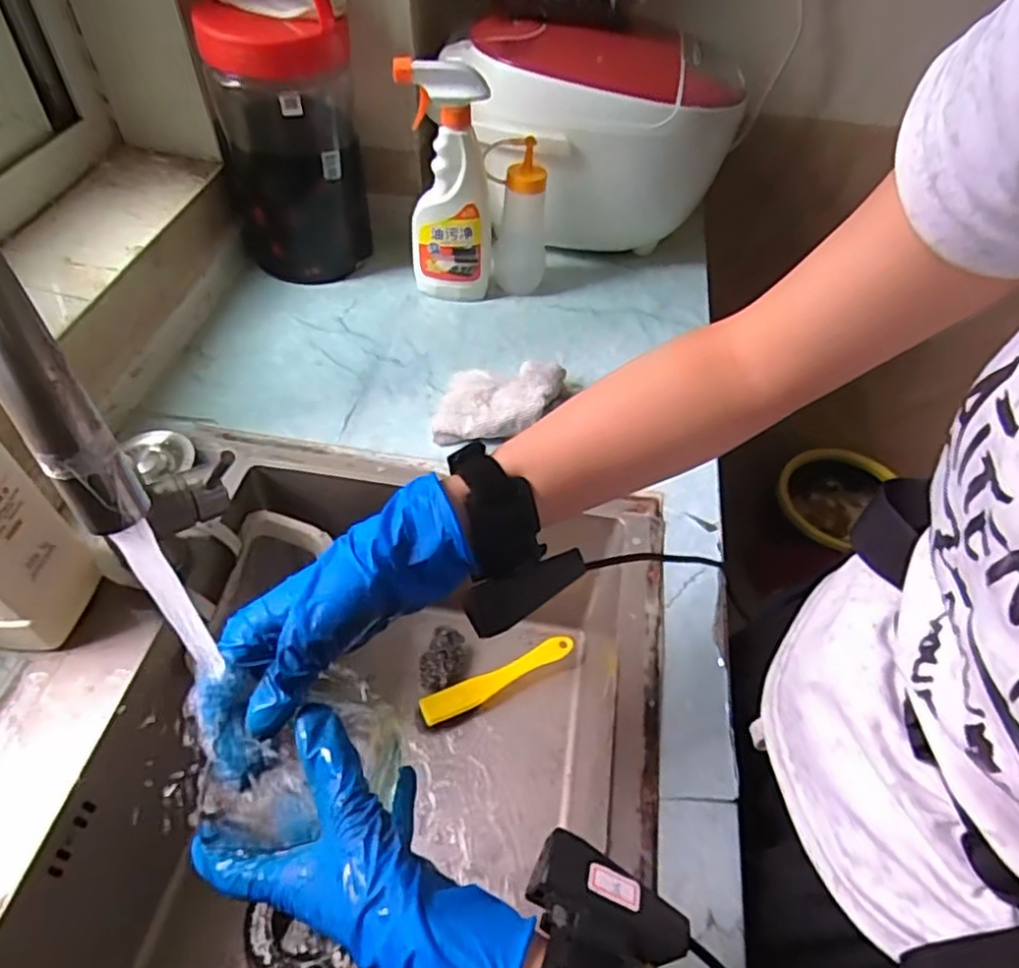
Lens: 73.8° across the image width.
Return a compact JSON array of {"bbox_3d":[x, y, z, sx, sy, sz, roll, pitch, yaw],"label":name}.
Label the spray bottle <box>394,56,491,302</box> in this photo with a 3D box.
[{"bbox_3d":[-0.066,-0.321,0.742,0.097,0.248,0.062,3,48,-3],"label":"spray bottle"}]

